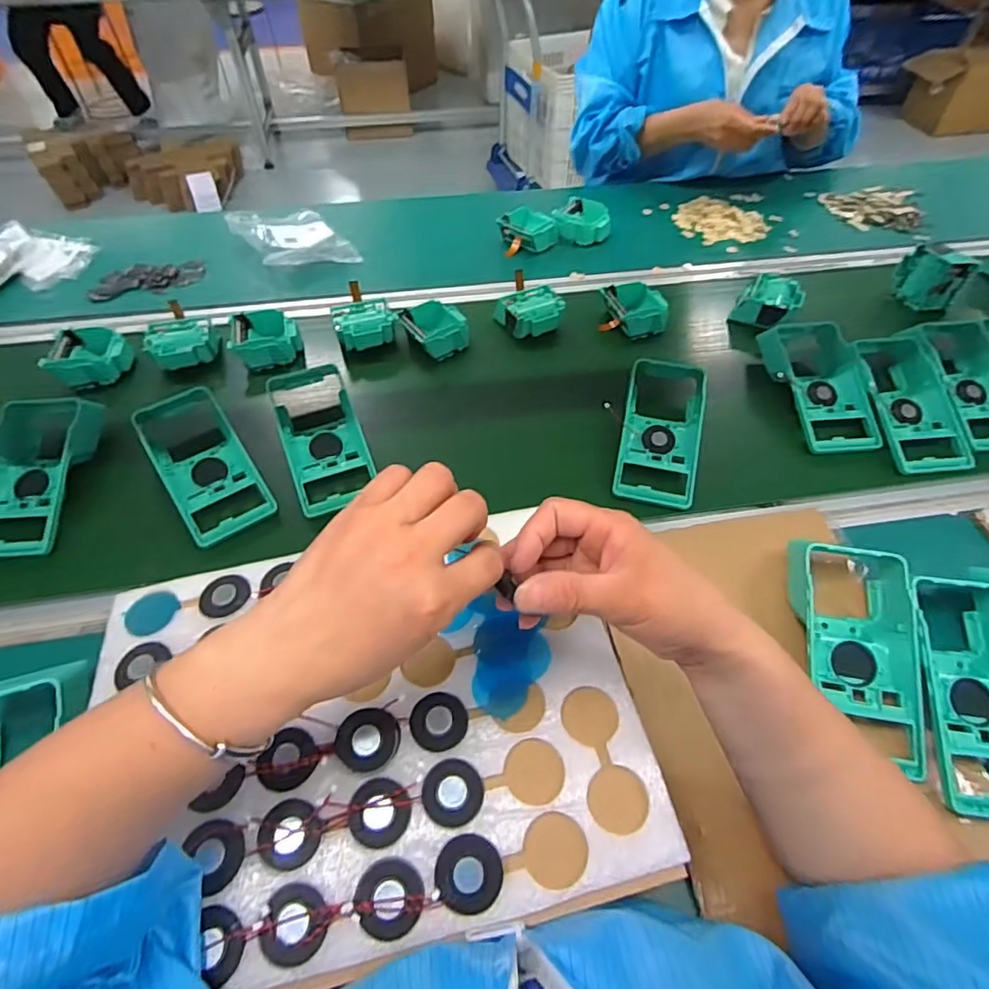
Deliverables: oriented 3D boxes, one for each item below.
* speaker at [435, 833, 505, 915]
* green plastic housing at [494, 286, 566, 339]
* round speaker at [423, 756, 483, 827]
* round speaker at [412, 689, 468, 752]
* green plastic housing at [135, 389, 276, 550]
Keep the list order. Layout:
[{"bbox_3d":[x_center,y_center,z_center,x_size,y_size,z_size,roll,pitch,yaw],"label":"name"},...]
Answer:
[{"bbox_3d":[-0.013,0.198,0.291,0.034,0.006,0.034,0,53,0],"label":"speaker"},{"bbox_3d":[0.050,-0.237,0.742,0.075,0.043,0.075,-23,56,-16],"label":"green plastic housing"},{"bbox_3d":[-0.023,0.167,0.315,0.033,0.004,0.033,0,53,0],"label":"round speaker"},{"bbox_3d":[-0.034,0.137,0.337,0.034,0.004,0.033,0,53,0],"label":"round speaker"},{"bbox_3d":[-0.304,-0.040,0.575,0.083,0.048,0.187,-30,58,-21],"label":"green plastic housing"}]

